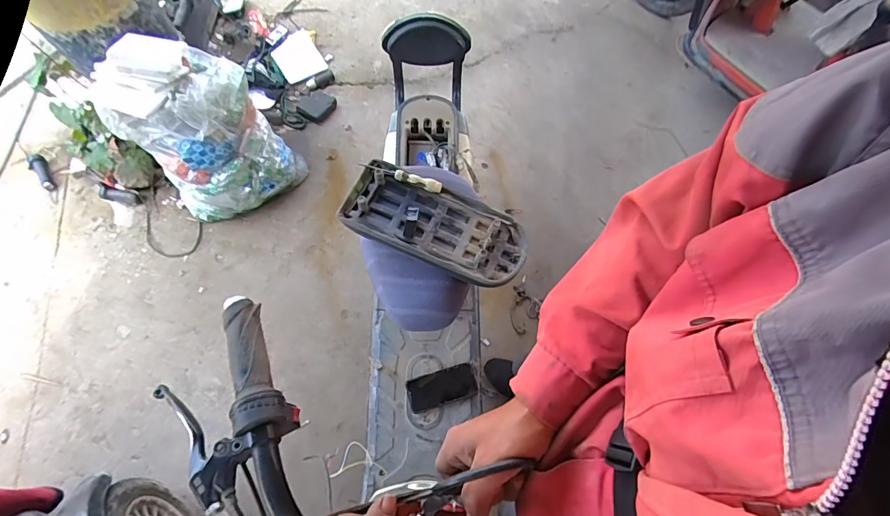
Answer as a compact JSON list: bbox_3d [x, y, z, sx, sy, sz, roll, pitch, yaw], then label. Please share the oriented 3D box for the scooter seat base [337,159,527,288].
[{"bbox_3d":[-0.015,-0.057,0.698,0.290,0.043,0.140,20,69,6],"label":"scooter seat base"}]

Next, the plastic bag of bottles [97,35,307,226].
[{"bbox_3d":[-0.676,-0.355,1.238,0.368,0.513,0.271,-36,73,-14],"label":"plastic bag of bottles"}]

